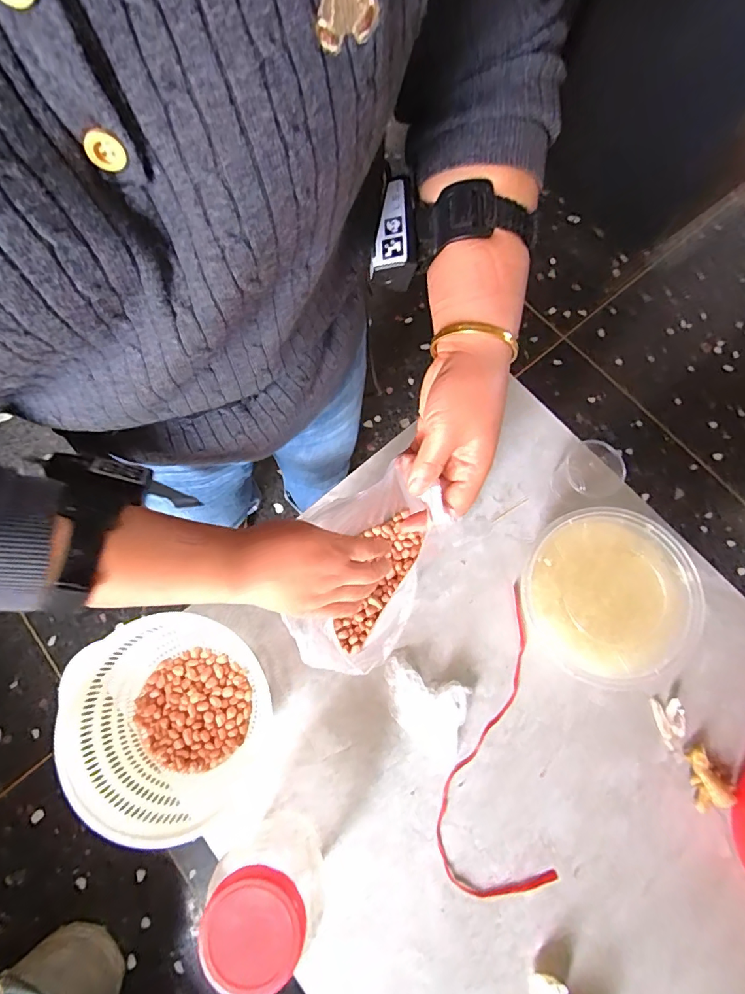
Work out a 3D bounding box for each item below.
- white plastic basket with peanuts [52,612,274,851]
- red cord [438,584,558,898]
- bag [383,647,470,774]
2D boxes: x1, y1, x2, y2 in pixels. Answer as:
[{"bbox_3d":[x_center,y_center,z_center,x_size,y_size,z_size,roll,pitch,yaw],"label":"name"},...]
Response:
[{"bbox_3d":[-0.221,0.248,0.513,0.196,0.090,0.225,-36,79,-7],"label":"white plastic basket with peanuts"},{"bbox_3d":[0.134,0.281,0.542,0.127,0.004,0.333,-3,76,0],"label":"red cord"},{"bbox_3d":[0.057,0.254,0.542,0.114,0.022,0.093,28,79,7],"label":"bag"}]

